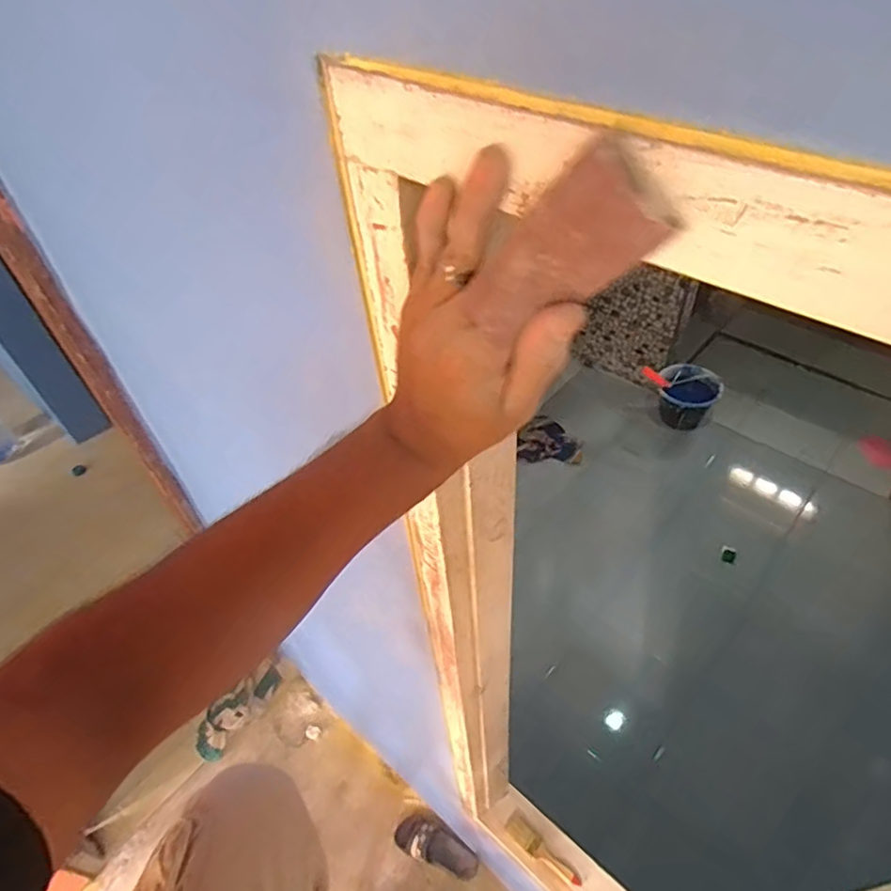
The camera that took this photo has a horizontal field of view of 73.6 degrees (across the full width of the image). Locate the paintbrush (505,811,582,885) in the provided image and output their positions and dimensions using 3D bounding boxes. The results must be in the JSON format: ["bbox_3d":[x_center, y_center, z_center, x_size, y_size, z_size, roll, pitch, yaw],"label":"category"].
[{"bbox_3d":[0.207,0.877,1.282,0.177,0.009,0.047,39,92,22],"label":"paintbrush"}]

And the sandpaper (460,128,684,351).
[{"bbox_3d":[0.047,-0.078,0.245,0.044,0.094,0.014,38,50,-16],"label":"sandpaper"}]

